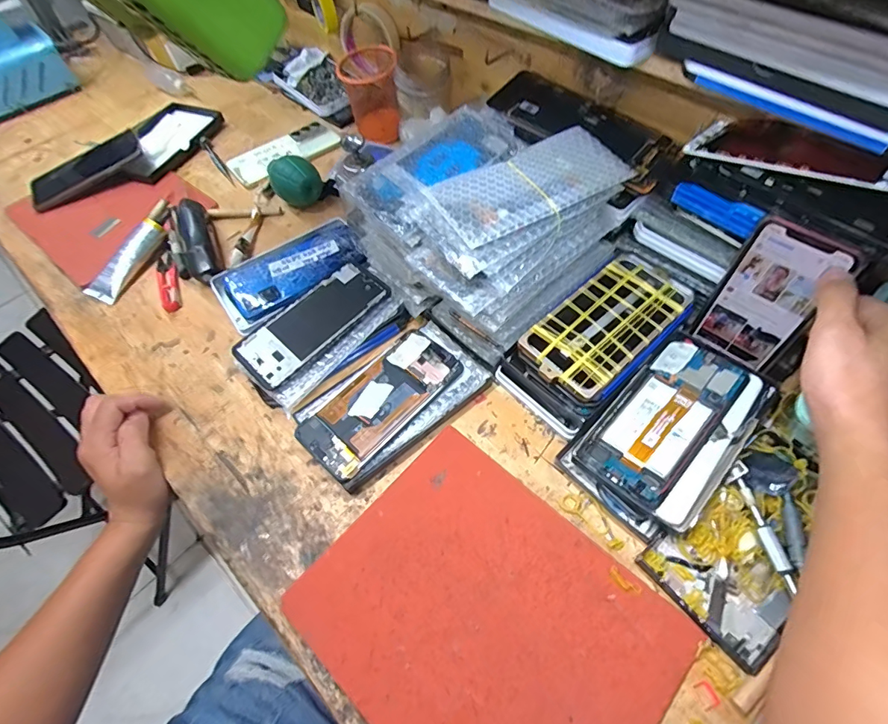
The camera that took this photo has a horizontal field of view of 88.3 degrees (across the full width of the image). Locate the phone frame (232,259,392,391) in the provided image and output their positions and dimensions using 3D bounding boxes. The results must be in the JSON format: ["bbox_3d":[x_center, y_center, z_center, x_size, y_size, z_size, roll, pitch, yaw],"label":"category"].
[{"bbox_3d":[-0.137,-0.044,0.478,0.076,0.009,0.161,39,70,22],"label":"phone frame"}]

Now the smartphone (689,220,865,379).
[{"bbox_3d":[0.271,-0.051,0.387,0.006,0.130,0.071,-36,61,-29],"label":"smartphone"}]

